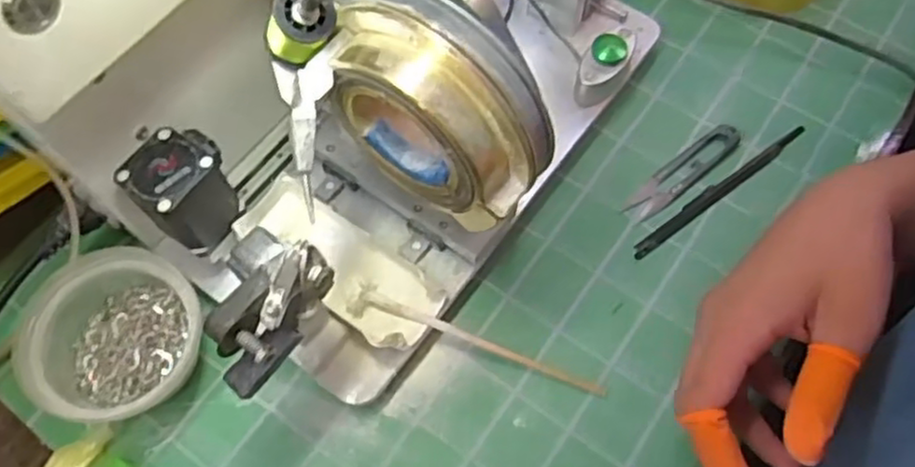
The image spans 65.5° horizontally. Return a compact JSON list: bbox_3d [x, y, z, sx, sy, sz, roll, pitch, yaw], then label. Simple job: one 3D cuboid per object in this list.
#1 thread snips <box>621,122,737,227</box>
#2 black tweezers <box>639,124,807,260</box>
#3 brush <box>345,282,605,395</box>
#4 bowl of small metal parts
[{"bbox_3d":[0.155,-0.043,0.486,0.099,0.009,0.022,-36,70,-15],"label":"thread snips"},{"bbox_3d":[0.179,-0.031,0.484,0.155,0.010,0.011,-34,70,-14],"label":"black tweezers"},{"bbox_3d":[0.012,0.065,0.427,0.160,0.016,0.019,22,67,-3],"label":"brush"},{"bbox_3d":[-0.204,0.064,0.422,0.103,0.053,0.100,0,65,0],"label":"bowl of small metal parts"}]

